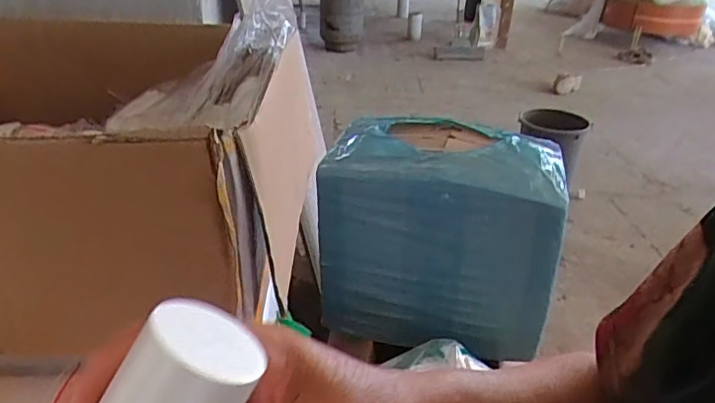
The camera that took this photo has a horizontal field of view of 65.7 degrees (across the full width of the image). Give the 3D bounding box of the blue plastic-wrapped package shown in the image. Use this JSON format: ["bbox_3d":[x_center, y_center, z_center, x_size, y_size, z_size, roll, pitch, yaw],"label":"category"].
[{"bbox_3d":[0.153,0.049,1.058,0.407,0.351,0.247,7,29,9],"label":"blue plastic-wrapped package"}]

